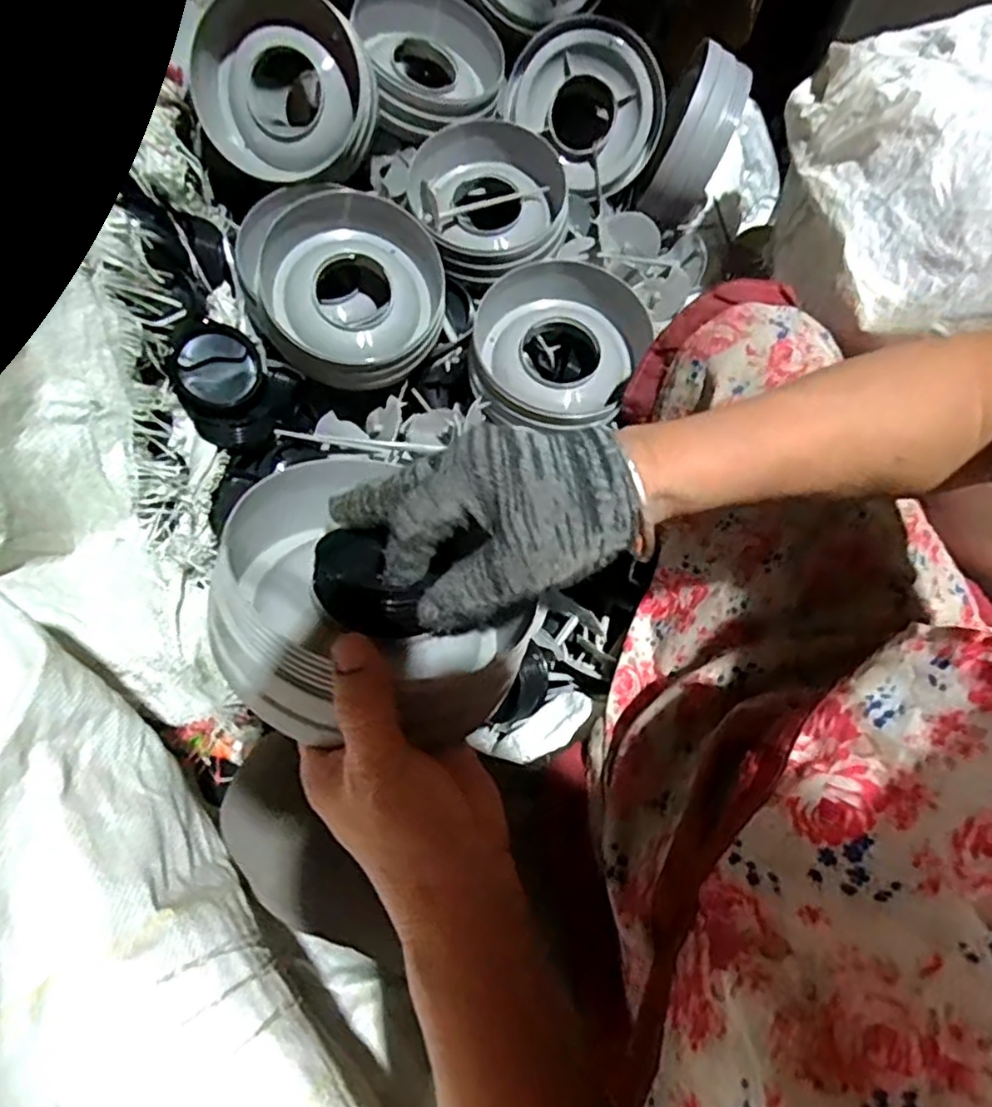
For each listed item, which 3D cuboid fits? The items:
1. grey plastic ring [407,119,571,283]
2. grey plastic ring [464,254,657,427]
[{"bbox_3d":[-0.006,-0.337,0.648,0.148,0.068,0.156,1,70,-2],"label":"grey plastic ring"},{"bbox_3d":[0.055,-0.180,0.585,0.146,0.061,0.145,1,70,-2],"label":"grey plastic ring"}]

